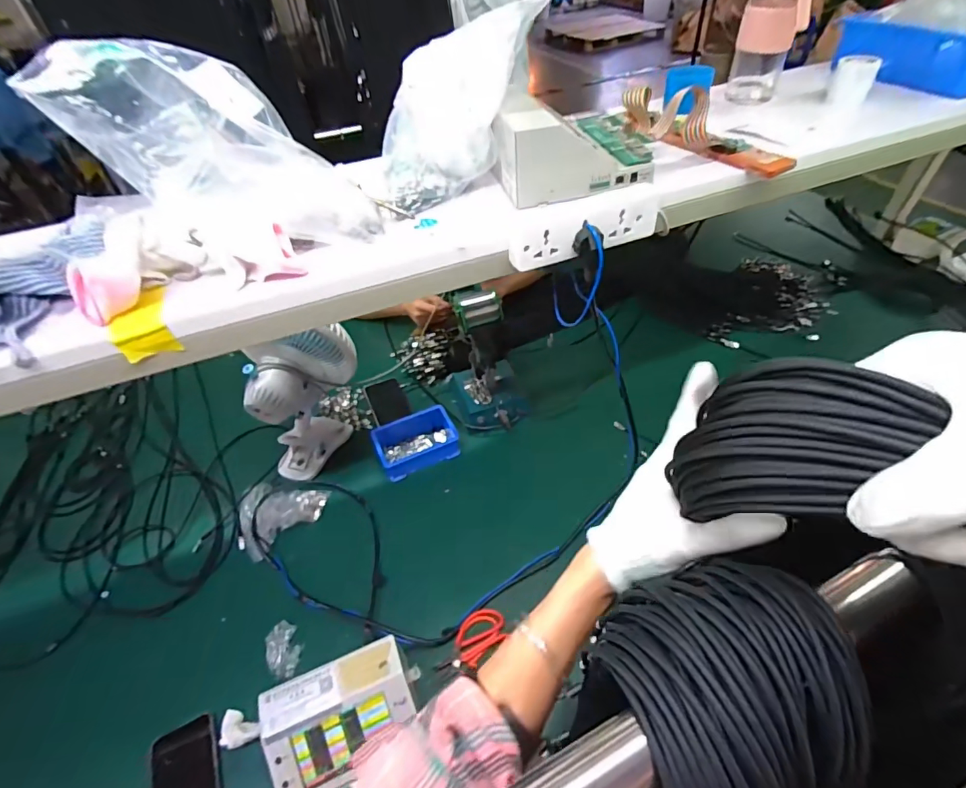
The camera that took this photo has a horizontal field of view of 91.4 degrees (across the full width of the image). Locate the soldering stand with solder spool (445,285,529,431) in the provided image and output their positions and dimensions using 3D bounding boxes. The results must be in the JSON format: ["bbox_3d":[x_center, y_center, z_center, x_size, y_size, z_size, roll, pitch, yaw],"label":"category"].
[{"bbox_3d":[0.001,-0.079,0.918,0.144,0.242,0.222,-8,46,-1],"label":"soldering stand with solder spool"}]

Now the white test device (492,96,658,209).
[{"bbox_3d":[0.109,-0.303,0.553,0.193,0.078,0.153,-12,46,-5],"label":"white test device"}]

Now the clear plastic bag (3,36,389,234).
[{"bbox_3d":[-0.250,-0.251,0.470,0.262,0.169,0.147,-9,46,-2],"label":"clear plastic bag"}]

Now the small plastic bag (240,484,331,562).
[{"bbox_3d":[-0.363,0.195,0.840,0.149,0.029,0.137,-29,50,-21],"label":"small plastic bag"}]

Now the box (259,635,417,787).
[{"bbox_3d":[-0.171,0.399,0.577,0.175,0.069,0.117,-22,48,-14],"label":"box"}]

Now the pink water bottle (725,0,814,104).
[{"bbox_3d":[0.395,-0.500,0.650,0.071,0.168,0.069,10,48,15],"label":"pink water bottle"}]

